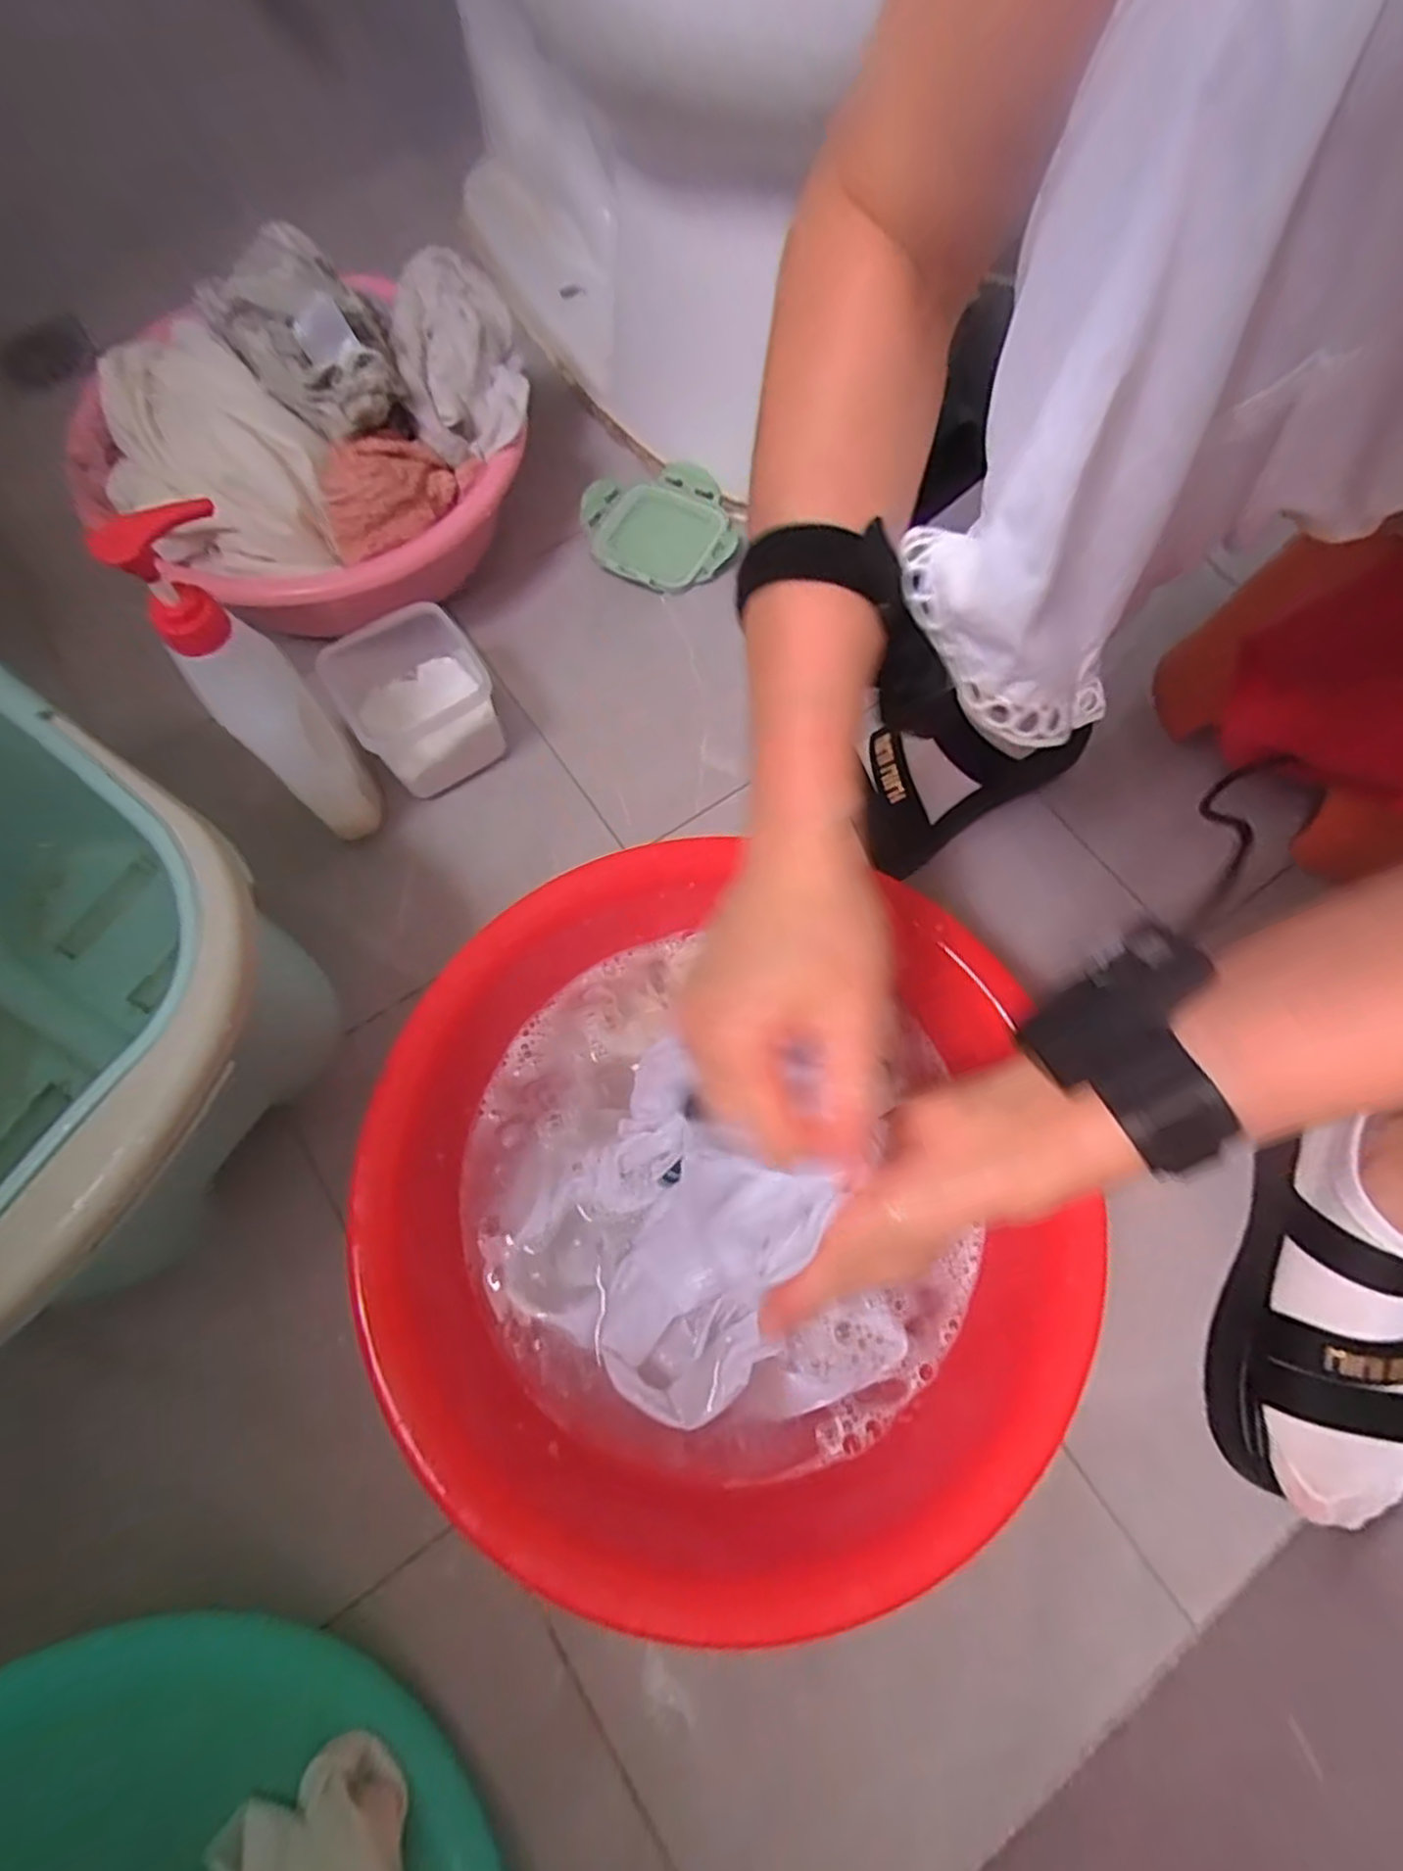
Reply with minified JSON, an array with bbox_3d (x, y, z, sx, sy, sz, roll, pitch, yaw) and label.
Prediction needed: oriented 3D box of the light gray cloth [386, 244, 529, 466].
[{"bbox_3d":[-0.183,-0.441,0.566,0.093,0.059,0.134,-17,71,-8],"label":"light gray cloth"}]

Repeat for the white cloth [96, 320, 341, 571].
[{"bbox_3d":[-0.345,-0.340,0.524,0.145,0.075,0.159,-12,70,-6],"label":"white cloth"}]

